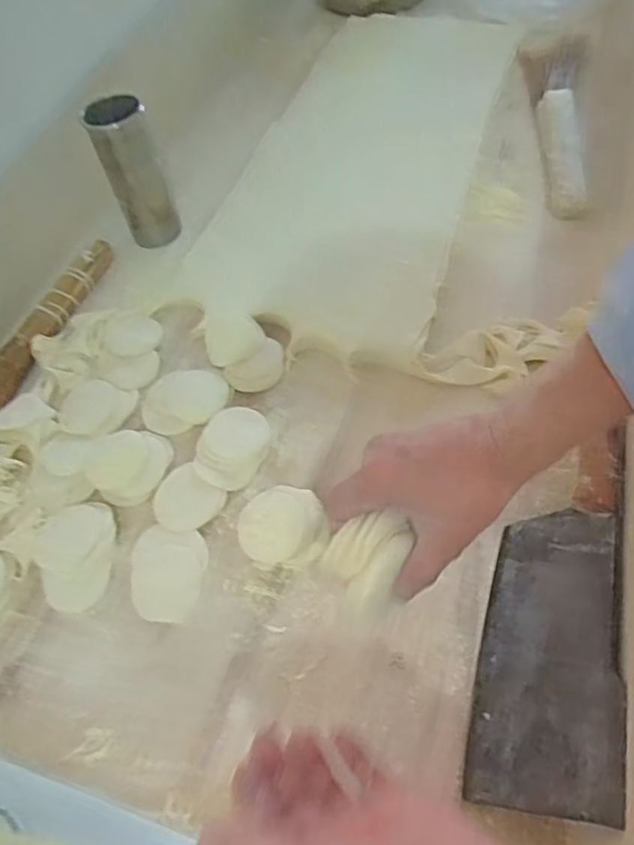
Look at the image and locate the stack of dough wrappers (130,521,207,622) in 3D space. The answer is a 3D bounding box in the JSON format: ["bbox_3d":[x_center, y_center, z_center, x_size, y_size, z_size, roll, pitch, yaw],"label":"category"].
[{"bbox_3d":[-0.122,0.121,0.478,0.063,0.009,0.073,5,58,9],"label":"stack of dough wrappers"}]

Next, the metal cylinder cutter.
[{"bbox_3d":[-0.207,-0.284,0.680,0.065,0.152,0.071,-3,58,5],"label":"metal cylinder cutter"}]

